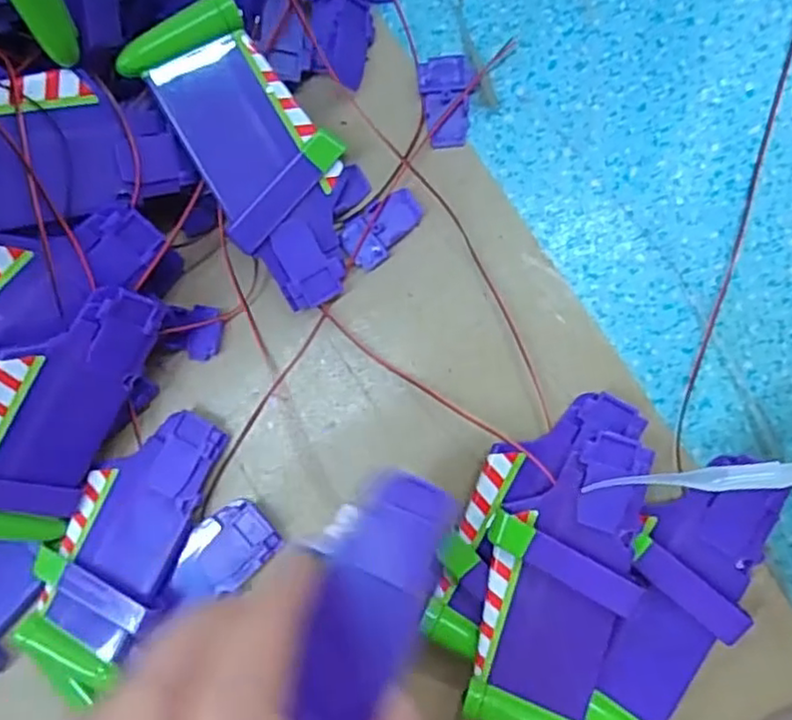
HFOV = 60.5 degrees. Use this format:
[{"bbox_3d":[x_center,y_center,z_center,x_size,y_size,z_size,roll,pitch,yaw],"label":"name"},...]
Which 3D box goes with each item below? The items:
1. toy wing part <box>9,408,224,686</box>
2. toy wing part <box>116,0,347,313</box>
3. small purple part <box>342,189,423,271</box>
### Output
[{"bbox_3d":[-0.090,0.058,0.222,0.039,0.014,0.087,23,94,10],"label":"toy wing part"},{"bbox_3d":[-0.040,-0.061,0.204,0.038,0.013,0.088,-27,102,7],"label":"toy wing part"},{"bbox_3d":[-0.004,-0.041,0.213,0.027,0.004,0.016,-32,85,9],"label":"small purple part"}]

